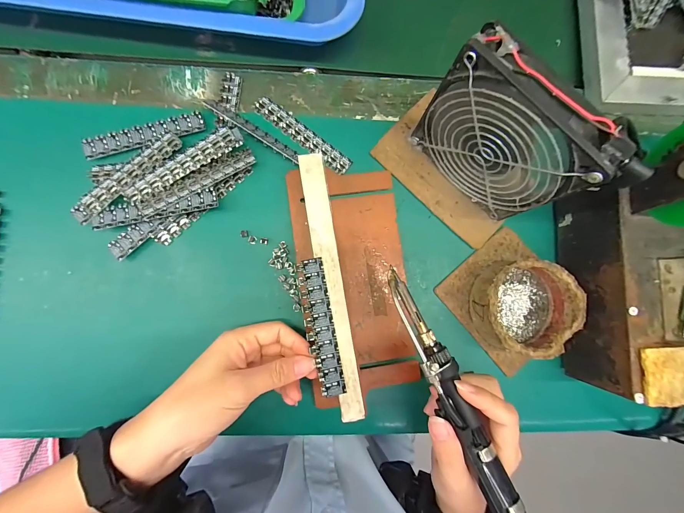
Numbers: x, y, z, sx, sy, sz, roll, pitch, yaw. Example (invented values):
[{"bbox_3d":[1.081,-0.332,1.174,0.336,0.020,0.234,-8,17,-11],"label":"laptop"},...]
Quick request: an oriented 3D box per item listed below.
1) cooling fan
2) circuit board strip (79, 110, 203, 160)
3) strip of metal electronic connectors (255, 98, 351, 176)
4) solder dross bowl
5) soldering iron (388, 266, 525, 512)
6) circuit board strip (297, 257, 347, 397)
[{"bbox_3d":[0.121,-0.086,0.227,0.122,0.128,0.028,44,83,1],"label":"cooling fan"},{"bbox_3d":[-0.183,-0.113,0.270,0.106,0.006,0.023,-18,87,-5],"label":"circuit board strip"},{"bbox_3d":[-0.038,-0.119,0.287,0.109,0.004,0.019,38,83,0],"label":"strip of metal electronic connectors"},{"bbox_3d":[0.162,0.045,0.264,0.082,0.041,0.079,0,85,-4],"label":"solder dross bowl"},{"bbox_3d":[0.083,0.108,0.208,0.024,0.021,0.209,-24,79,-3],"label":"soldering iron"},{"bbox_3d":[-0.017,0.056,0.233,0.022,0.005,0.107,-11,86,-2],"label":"circuit board strip"}]

